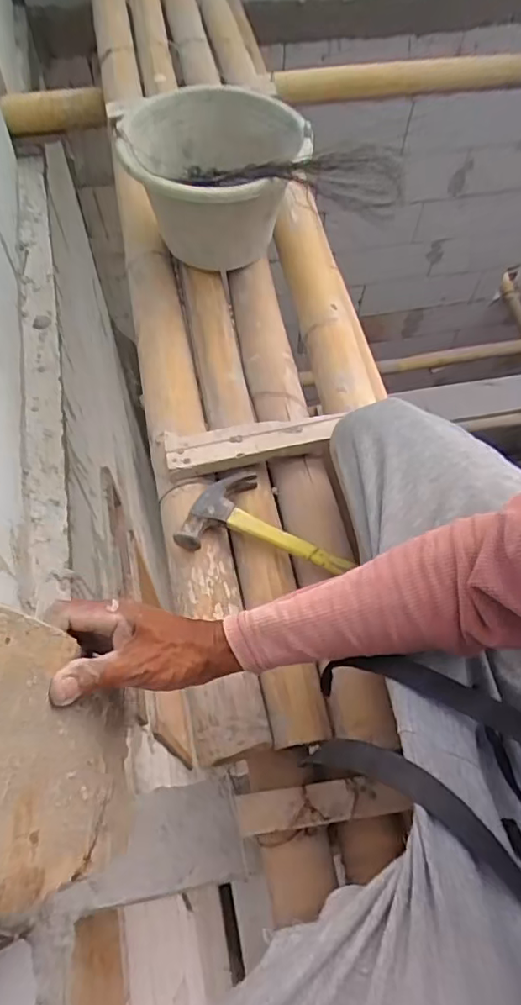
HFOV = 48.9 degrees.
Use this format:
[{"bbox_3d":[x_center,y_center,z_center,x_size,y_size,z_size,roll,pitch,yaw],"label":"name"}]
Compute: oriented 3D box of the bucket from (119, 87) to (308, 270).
[{"bbox_3d":[-0.062,-0.451,0.828,0.240,0.172,0.261,0,61,-1],"label":"bucket"}]

